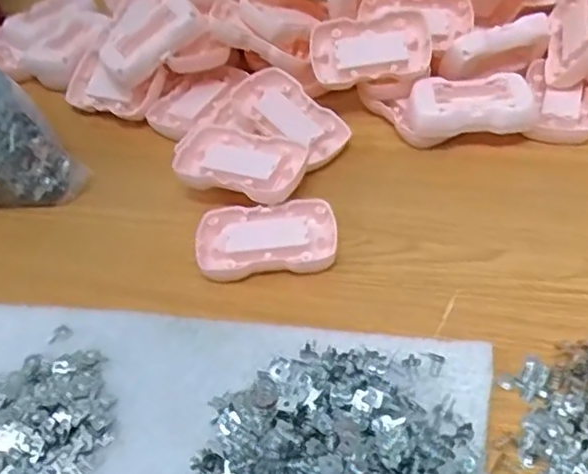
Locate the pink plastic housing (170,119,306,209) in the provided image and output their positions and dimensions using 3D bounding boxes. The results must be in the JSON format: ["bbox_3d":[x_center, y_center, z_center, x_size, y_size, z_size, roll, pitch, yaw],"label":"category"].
[{"bbox_3d":[-0.042,-0.051,0.455,0.097,0.021,0.059,19,51,22],"label":"pink plastic housing"}]

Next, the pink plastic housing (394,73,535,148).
[{"bbox_3d":[0.126,-0.091,0.477,0.091,0.032,0.048,-7,46,-1],"label":"pink plastic housing"}]

